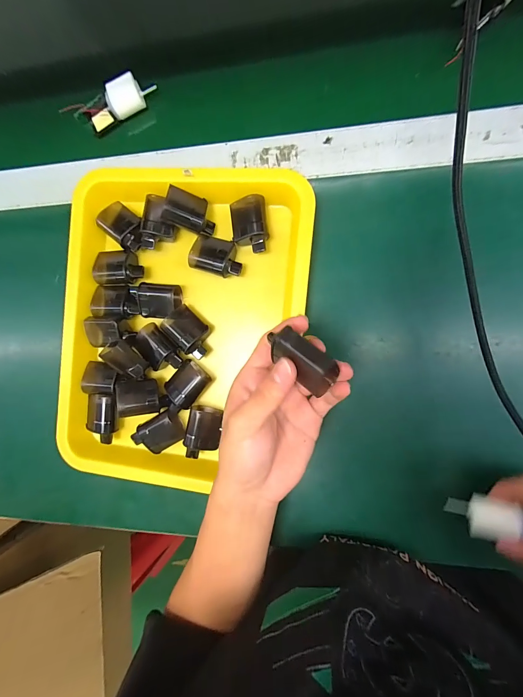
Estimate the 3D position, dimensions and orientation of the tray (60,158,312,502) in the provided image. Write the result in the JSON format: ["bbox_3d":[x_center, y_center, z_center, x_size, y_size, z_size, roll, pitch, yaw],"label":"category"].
[{"bbox_3d":[-0.087,-0.018,0.332,0.263,0.034,0.338,5,93,9],"label":"tray"}]

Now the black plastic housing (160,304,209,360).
[{"bbox_3d":[-0.078,-0.018,0.328,0.055,0.029,0.032,44,98,5],"label":"black plastic housing"}]

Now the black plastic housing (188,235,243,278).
[{"bbox_3d":[-0.048,-0.098,0.323,0.062,0.023,0.038,19,95,8],"label":"black plastic housing"}]

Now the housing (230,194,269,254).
[{"bbox_3d":[-0.012,-0.128,0.318,0.038,0.019,0.056,-7,91,10],"label":"housing"}]

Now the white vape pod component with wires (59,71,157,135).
[{"bbox_3d":[-0.177,-0.288,0.355,0.110,0.026,0.041,-10,90,10],"label":"white vape pod component with wires"}]

